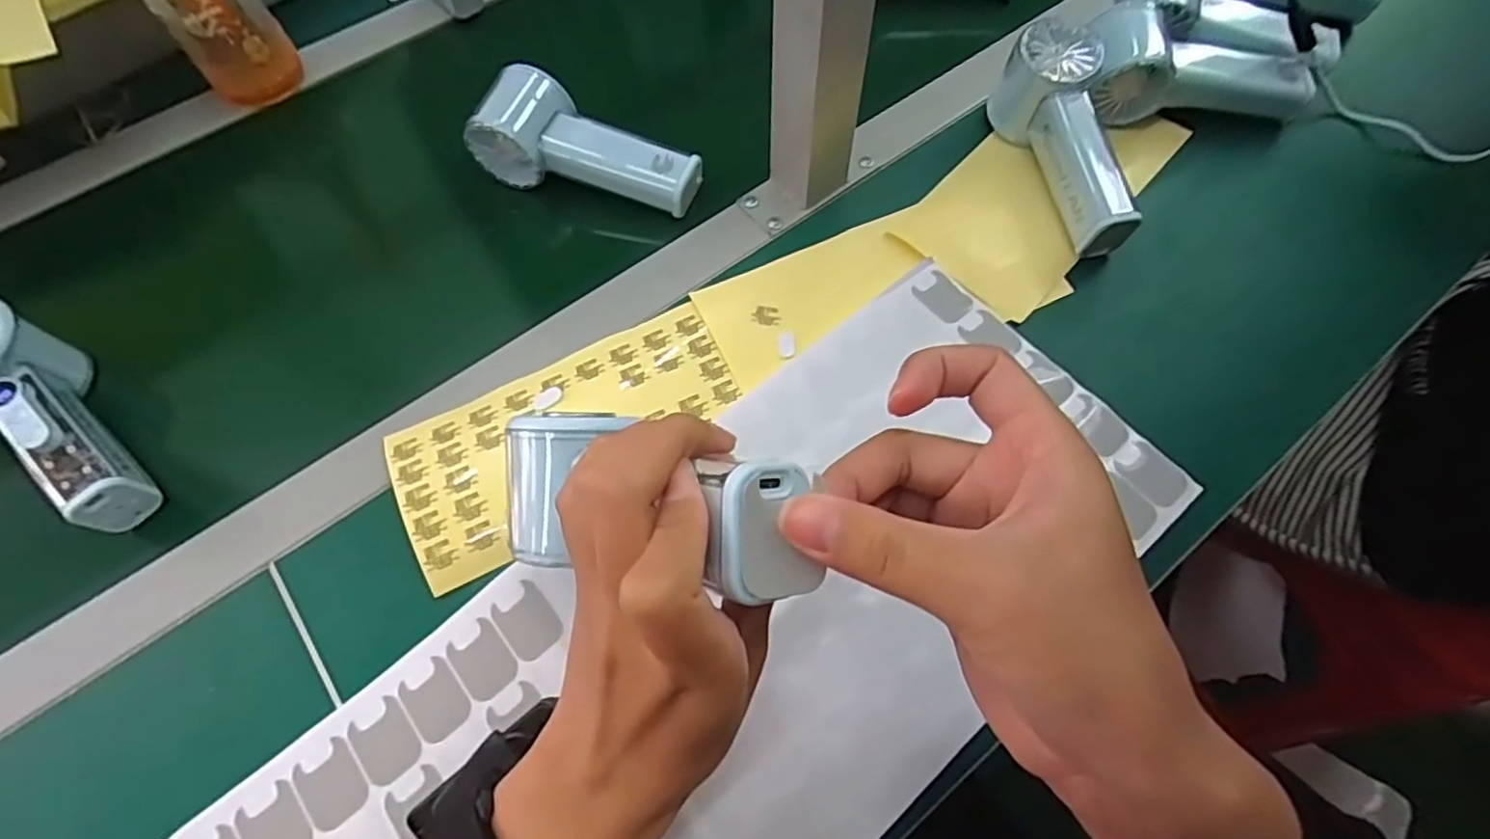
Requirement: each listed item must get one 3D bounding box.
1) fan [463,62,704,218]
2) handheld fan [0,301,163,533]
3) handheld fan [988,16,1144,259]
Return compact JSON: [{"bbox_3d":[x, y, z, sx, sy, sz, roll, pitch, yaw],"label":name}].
[{"bbox_3d":[-0.105,-0.185,0.452,0.150,0.054,0.057,15,65,8],"label":"fan"},{"bbox_3d":[-0.387,0.001,0.373,0.051,0.053,0.152,-43,85,-16],"label":"handheld fan"},{"bbox_3d":[0.207,-0.182,0.437,0.054,0.060,0.150,-7,64,-2],"label":"handheld fan"}]

